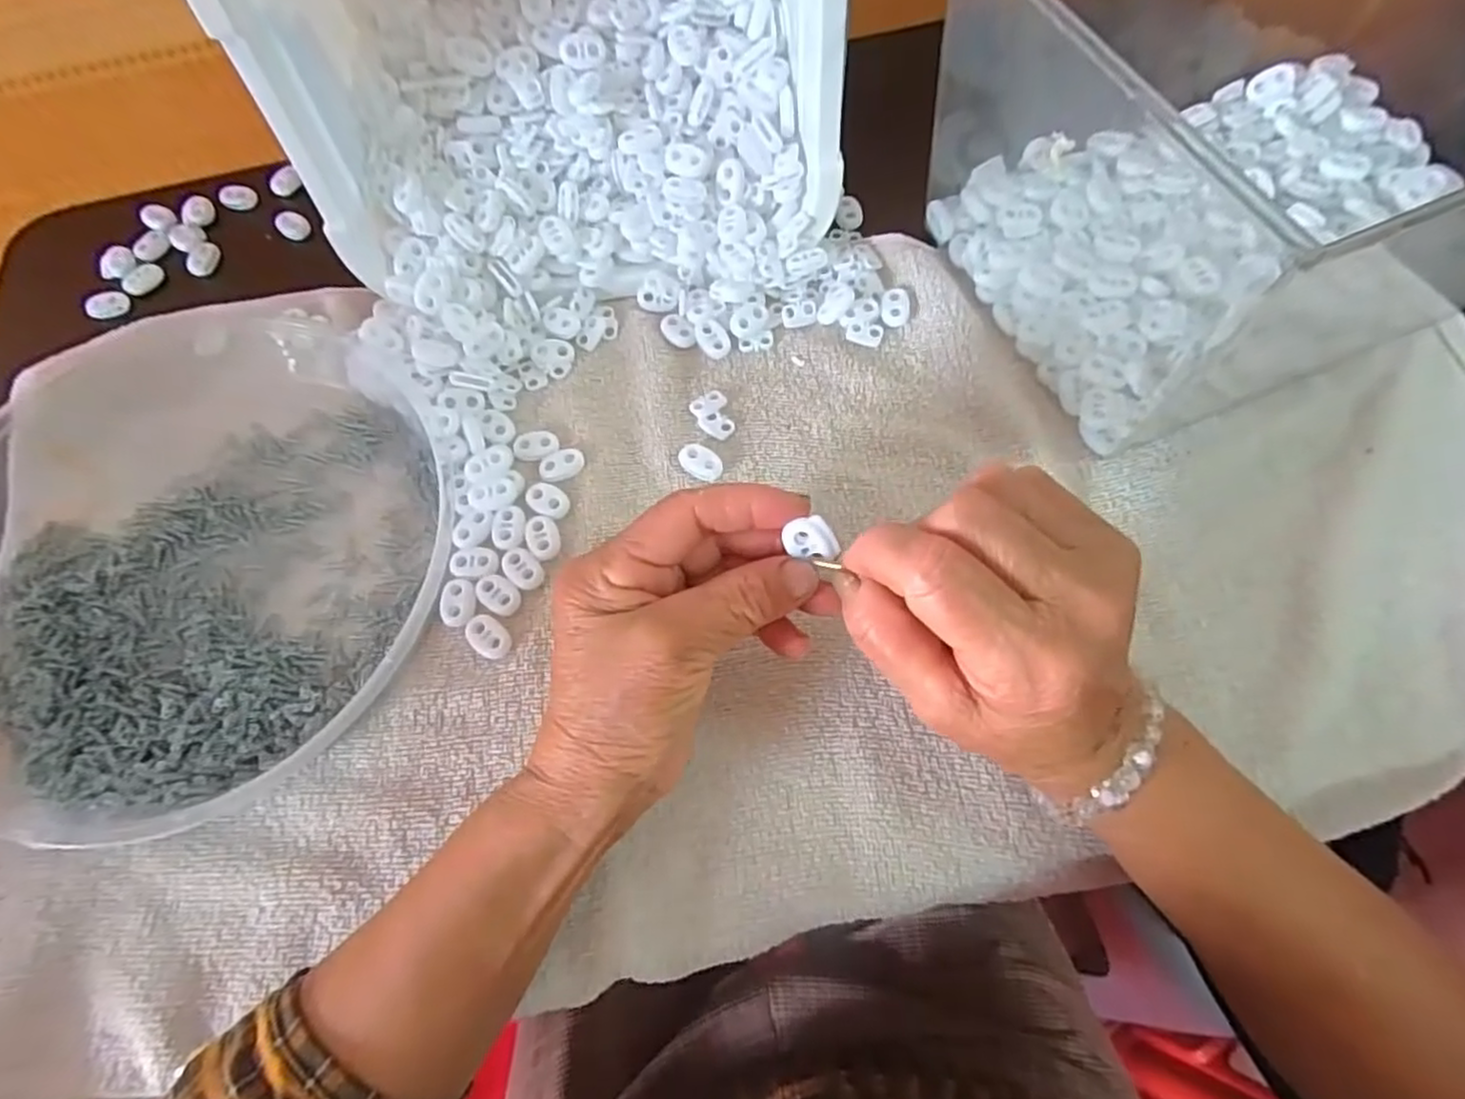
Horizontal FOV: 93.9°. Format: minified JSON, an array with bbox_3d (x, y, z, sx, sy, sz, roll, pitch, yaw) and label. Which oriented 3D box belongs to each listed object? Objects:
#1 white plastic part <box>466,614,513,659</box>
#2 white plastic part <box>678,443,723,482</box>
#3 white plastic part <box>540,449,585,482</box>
[{"bbox_3d":[-0.108,0.038,0.302,0.021,0.005,0.016,30,73,13],"label":"white plastic part"},{"bbox_3d":[-0.015,-0.042,0.331,0.022,0.006,0.014,27,72,12],"label":"white plastic part"},{"bbox_3d":[-0.083,-0.042,0.333,0.022,0.004,0.015,-30,71,-9],"label":"white plastic part"}]

